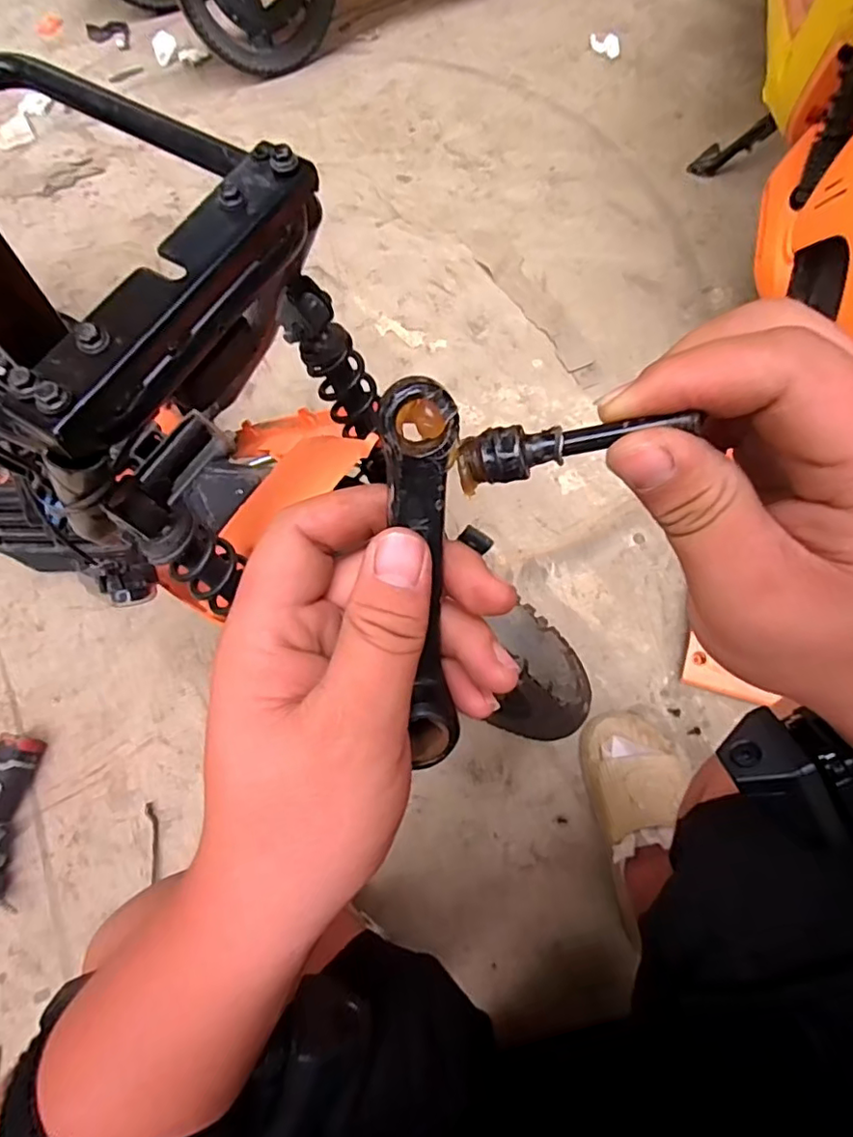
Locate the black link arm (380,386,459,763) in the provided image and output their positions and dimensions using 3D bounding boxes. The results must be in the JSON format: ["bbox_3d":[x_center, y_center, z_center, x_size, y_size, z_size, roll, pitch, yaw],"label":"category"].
[{"bbox_3d":[0.001,0.005,0.183,0.020,0.122,0.017,-4,23,2],"label":"black link arm"}]

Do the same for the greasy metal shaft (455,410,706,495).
[{"bbox_3d":[0.039,-0.035,0.162,0.063,0.010,0.012,-10,65,14],"label":"greasy metal shaft"}]

